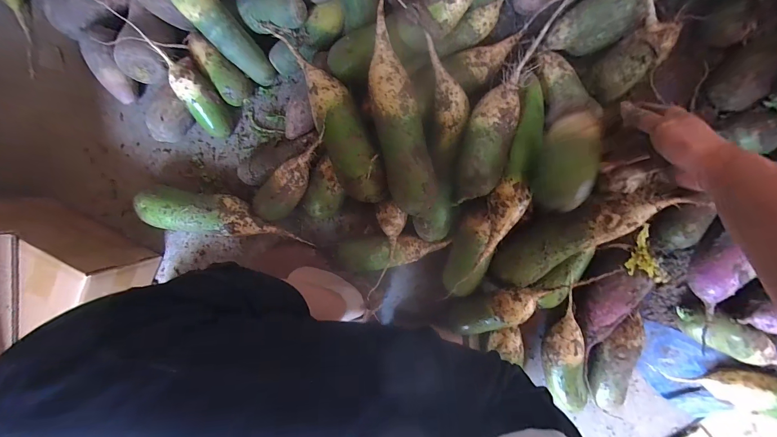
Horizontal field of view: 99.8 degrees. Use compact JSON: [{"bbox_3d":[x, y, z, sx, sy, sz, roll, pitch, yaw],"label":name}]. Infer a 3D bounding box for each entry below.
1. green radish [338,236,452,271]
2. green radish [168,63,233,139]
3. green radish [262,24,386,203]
[{"bbox_3d":[0.010,0.055,0.577,0.188,0.059,0.065,-10,94,6],"label":"green radish"},{"bbox_3d":[-0.316,-0.205,0.560,0.057,0.063,0.128,-18,134,6],"label":"green radish"},{"bbox_3d":[-0.087,-0.166,0.500,0.067,0.068,0.310,-25,92,7],"label":"green radish"}]

